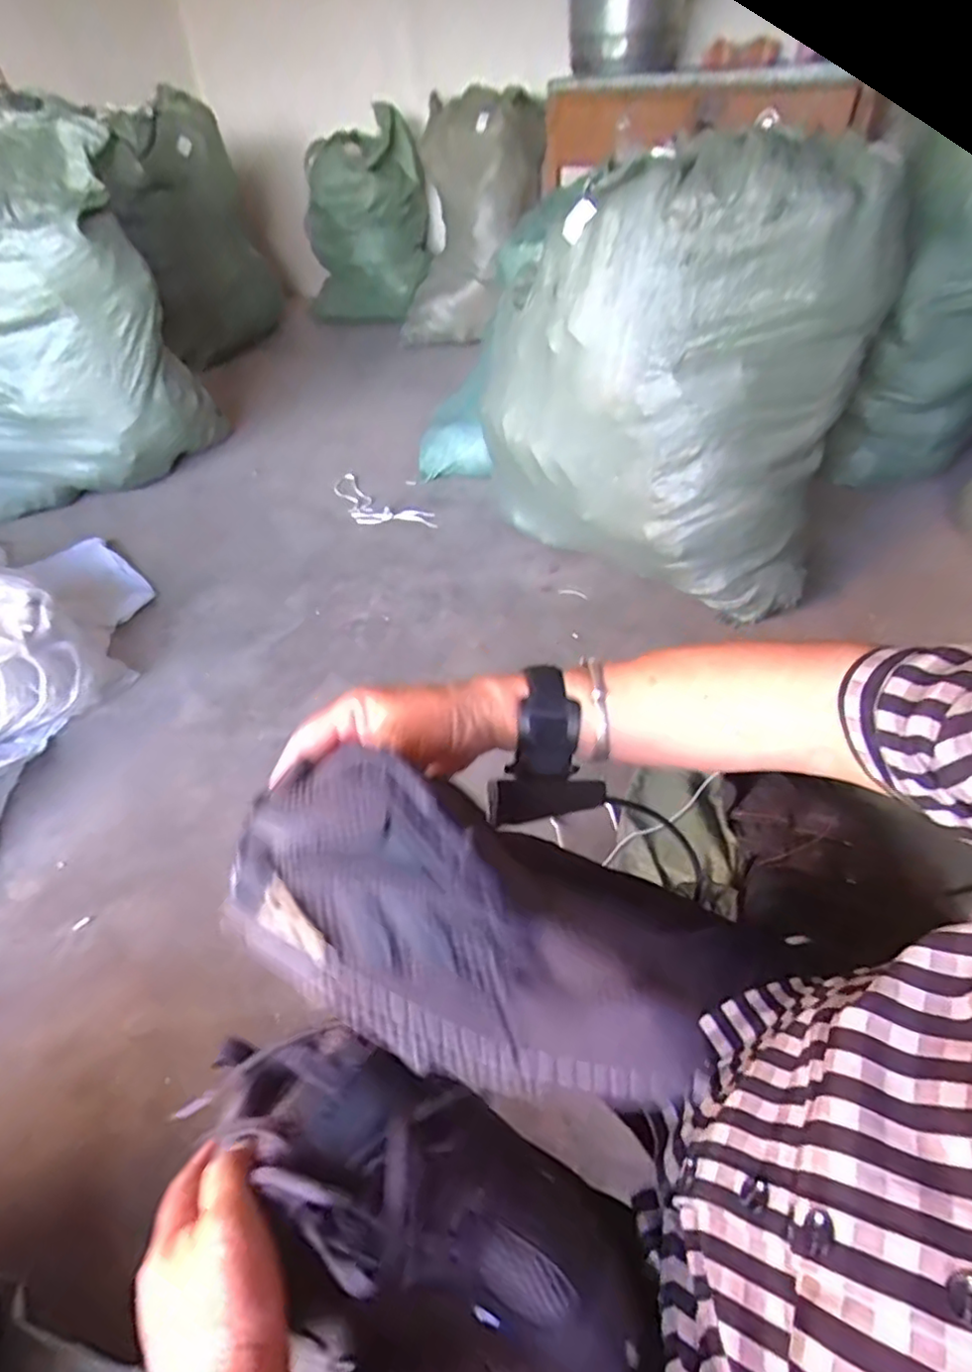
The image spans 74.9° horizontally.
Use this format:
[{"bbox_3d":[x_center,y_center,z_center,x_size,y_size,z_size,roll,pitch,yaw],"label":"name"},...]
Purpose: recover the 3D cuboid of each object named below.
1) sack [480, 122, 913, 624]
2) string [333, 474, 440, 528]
[{"bbox_3d":[0.354,-0.553,1.290,0.642,0.773,0.466,-9,44,-6],"label":"sack"},{"bbox_3d":[-0.330,-0.528,1.864,0.144,0.027,0.460,-38,49,-24],"label":"string"}]

